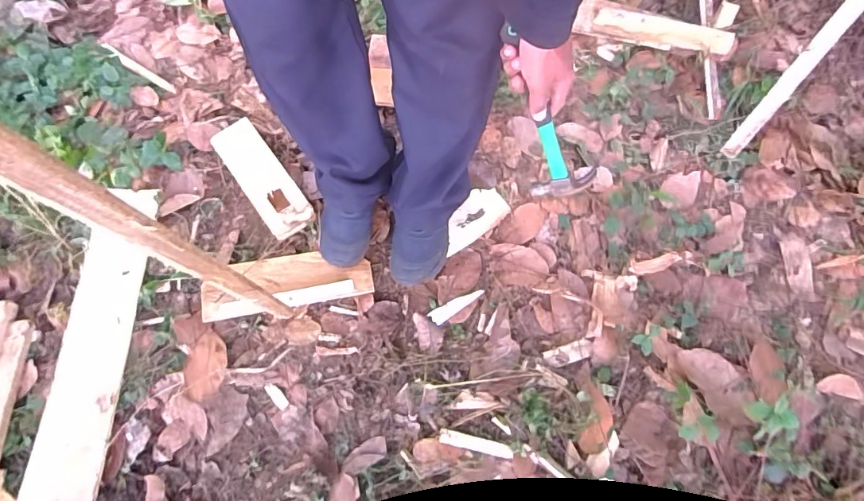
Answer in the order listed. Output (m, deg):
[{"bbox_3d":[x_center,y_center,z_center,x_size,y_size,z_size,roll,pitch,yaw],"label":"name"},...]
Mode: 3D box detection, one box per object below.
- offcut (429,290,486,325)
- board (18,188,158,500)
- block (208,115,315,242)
[{"bbox_3d":[0.047,0.104,0.885,0.111,0.007,0.030,-30,71,-10],"label":"offcut"},{"bbox_3d":[-0.620,0.148,0.858,0.116,0.024,0.583,-3,68,0],"label":"board"},{"bbox_3d":[-0.355,-0.150,0.976,0.098,0.059,0.282,-35,72,-12],"label":"block"}]

